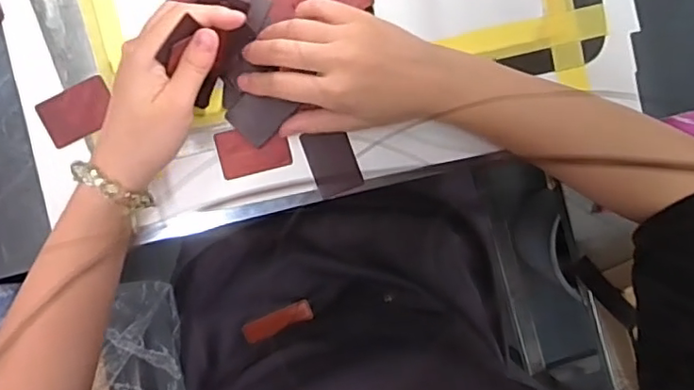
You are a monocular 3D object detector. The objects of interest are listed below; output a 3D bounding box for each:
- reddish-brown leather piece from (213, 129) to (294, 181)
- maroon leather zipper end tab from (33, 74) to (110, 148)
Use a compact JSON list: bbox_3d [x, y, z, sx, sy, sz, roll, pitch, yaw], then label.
[{"bbox_3d":[-0.069,-0.033,0.431,0.051,0.004,0.034,-14,92,-5],"label":"reddish-brown leather piece"},{"bbox_3d":[-0.194,-0.060,0.418,0.052,0.004,0.035,-27,94,-4],"label":"maroon leather zipper end tab"}]

